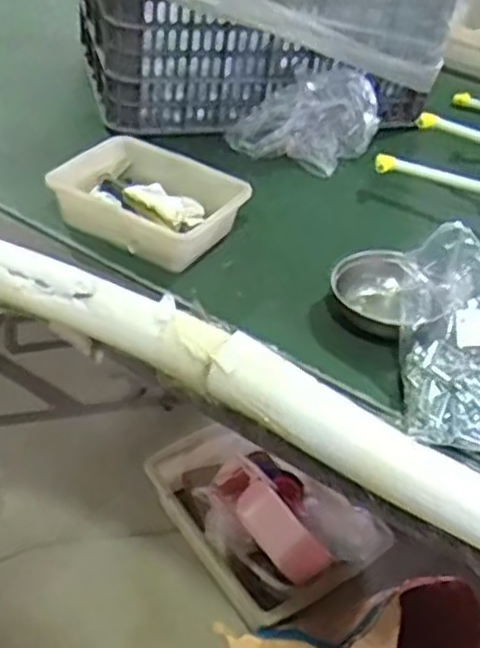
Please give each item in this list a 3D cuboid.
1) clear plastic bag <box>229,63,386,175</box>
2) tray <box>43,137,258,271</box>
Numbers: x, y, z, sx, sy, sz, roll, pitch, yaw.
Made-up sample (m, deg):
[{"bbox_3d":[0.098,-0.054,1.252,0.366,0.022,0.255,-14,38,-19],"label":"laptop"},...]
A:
[{"bbox_3d":[0.108,-0.330,1.245,0.231,0.147,0.125,13,41,7],"label":"clear plastic bag"},{"bbox_3d":[-0.132,-0.174,1.034,0.241,0.063,0.163,24,43,18],"label":"tray"}]

